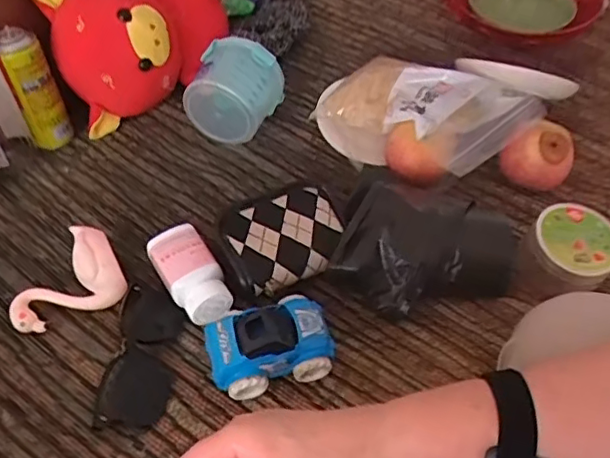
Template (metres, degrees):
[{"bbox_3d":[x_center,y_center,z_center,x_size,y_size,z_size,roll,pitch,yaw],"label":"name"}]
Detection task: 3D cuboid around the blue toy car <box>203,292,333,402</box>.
[{"bbox_3d":[-0.030,0.099,0.514,0.103,0.044,0.066,-12,51,-15],"label":"blue toy car"}]

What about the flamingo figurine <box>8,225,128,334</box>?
[{"bbox_3d":[-0.226,0.046,0.555,0.101,0.051,0.068,-18,53,-19],"label":"flamingo figurine"}]

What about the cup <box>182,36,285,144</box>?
[{"bbox_3d":[-0.083,-0.160,0.699,0.084,0.102,0.086,21,52,16],"label":"cup"}]

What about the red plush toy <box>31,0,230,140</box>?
[{"bbox_3d":[-0.192,-0.232,0.733,0.223,0.189,0.130,-17,11,-12],"label":"red plush toy"}]

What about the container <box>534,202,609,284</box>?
[{"bbox_3d":[0.266,0.019,0.588,0.086,0.046,0.077,-32,57,-26],"label":"container"}]

